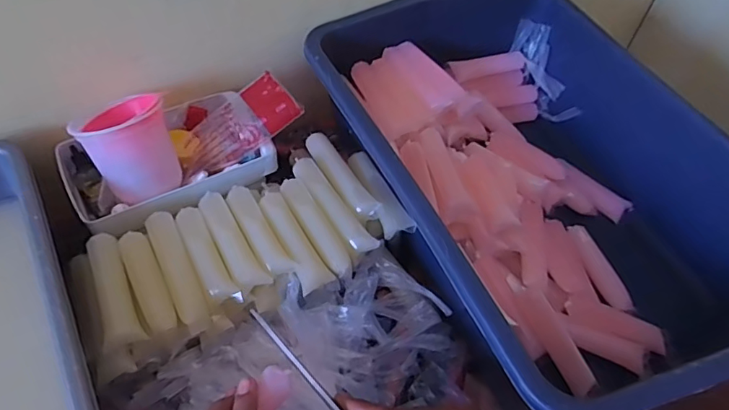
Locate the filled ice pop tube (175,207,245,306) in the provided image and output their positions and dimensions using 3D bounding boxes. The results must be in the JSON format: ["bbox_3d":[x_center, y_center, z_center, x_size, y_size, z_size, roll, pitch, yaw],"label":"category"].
[{"bbox_3d":[-0.145,0.048,0.458,0.026,0.019,0.106,-25,58,-22],"label":"filled ice pop tube"}]

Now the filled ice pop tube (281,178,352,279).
[{"bbox_3d":[-0.049,0.022,0.491,0.024,0.021,0.115,-26,58,-23],"label":"filled ice pop tube"}]

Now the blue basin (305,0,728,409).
[{"bbox_3d":[0.170,-0.043,0.568,0.353,0.162,0.529,-19,56,-18],"label":"blue basin"}]

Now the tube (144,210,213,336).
[{"bbox_3d":[-0.166,0.059,0.448,0.026,0.021,0.124,-23,57,-21],"label":"tube"}]

